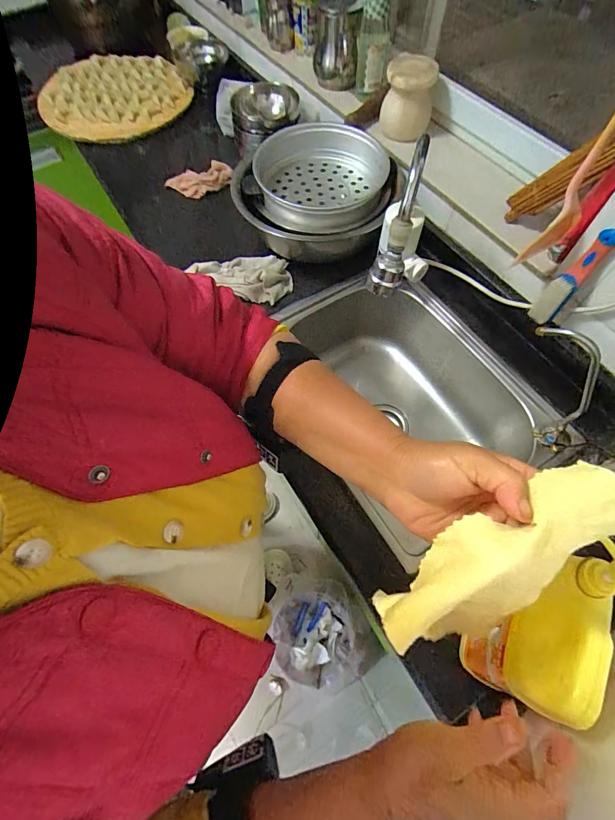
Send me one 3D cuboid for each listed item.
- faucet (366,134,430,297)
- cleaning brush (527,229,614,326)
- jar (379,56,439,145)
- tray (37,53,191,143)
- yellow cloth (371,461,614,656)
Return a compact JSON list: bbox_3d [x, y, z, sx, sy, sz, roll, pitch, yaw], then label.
[{"bbox_3d":[0.156,-0.262,0.599,0.050,0.255,0.177,28,68,14],"label":"faucet"},{"bbox_3d":[0.407,-0.201,0.584,0.029,0.156,0.039,-24,63,-37],"label":"cleaning brush"},{"bbox_3d":[0.204,-0.632,0.766,0.100,0.116,0.106,10,65,6],"label":"jar"},{"bbox_3d":[-0.544,-0.873,1.053,0.349,0.053,0.369,34,70,16],"label":"tray"},{"bbox_3d":[0.133,0.113,0.268,0.174,0.099,0.072,-28,67,-11],"label":"yellow cloth"}]

